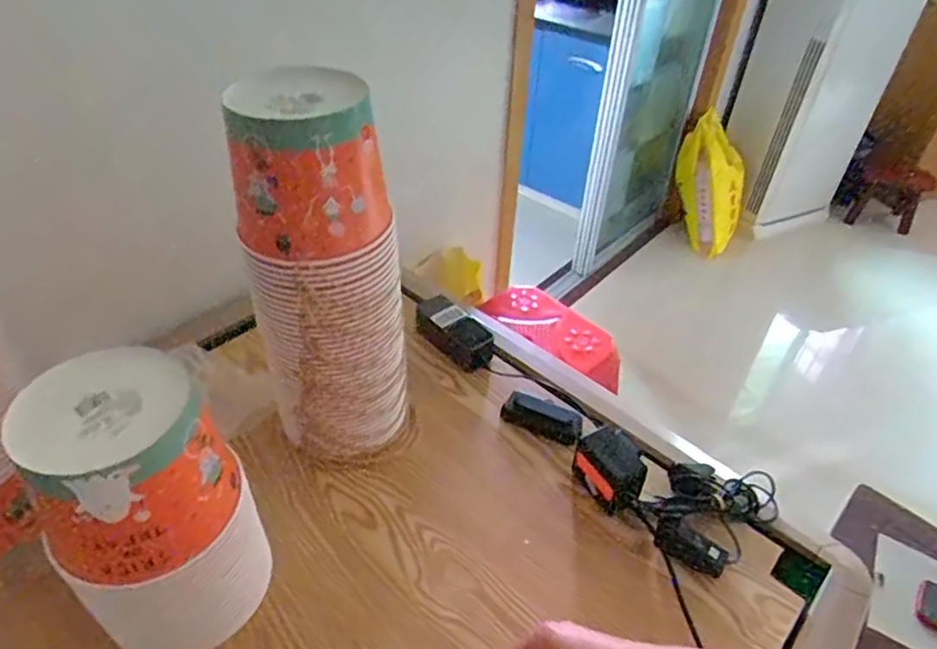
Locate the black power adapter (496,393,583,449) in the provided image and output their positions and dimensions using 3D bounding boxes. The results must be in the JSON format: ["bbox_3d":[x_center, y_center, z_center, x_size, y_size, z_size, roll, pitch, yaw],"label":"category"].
[{"bbox_3d":[0.101,0.126,0.833,0.110,0.026,0.049,23,45,21],"label":"black power adapter"}]

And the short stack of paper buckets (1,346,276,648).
[{"bbox_3d":[-0.279,0.168,0.563,0.151,0.279,0.145,-22,47,-27],"label":"short stack of paper buckets"}]

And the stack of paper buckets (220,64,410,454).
[{"bbox_3d":[-0.162,-0.046,0.702,0.158,0.439,0.174,-11,43,-16],"label":"stack of paper buckets"}]

